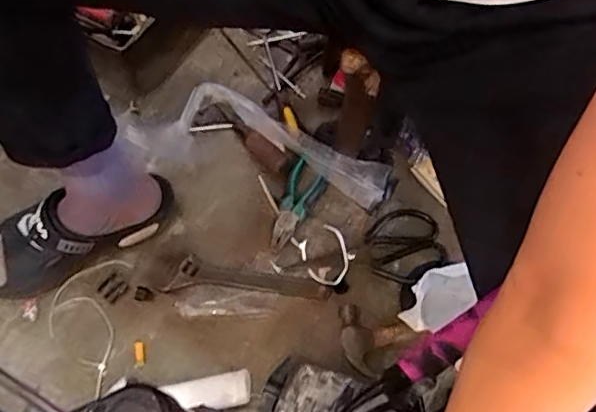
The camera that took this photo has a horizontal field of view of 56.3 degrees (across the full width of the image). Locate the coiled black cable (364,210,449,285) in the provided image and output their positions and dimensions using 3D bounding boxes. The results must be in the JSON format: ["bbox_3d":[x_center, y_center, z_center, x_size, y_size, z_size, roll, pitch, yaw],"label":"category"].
[{"bbox_3d":[0.148,0.056,0.779,0.103,0.012,0.106,0,64,-1],"label":"coiled black cable"}]

